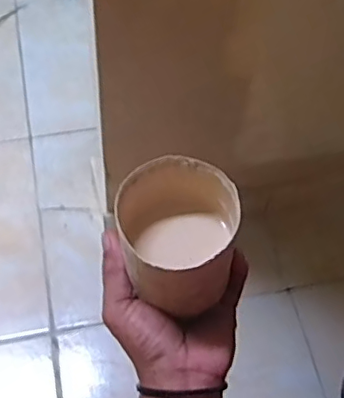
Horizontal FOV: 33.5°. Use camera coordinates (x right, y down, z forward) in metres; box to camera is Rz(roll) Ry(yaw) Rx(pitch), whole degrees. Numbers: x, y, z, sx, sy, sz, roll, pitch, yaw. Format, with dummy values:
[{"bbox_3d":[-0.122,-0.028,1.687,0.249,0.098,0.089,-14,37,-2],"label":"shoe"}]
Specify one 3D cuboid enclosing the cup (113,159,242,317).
[{"bbox_3d":[0.002,0.026,0.425,0.082,0.082,0.092,11,59,3],"label":"cup"}]

